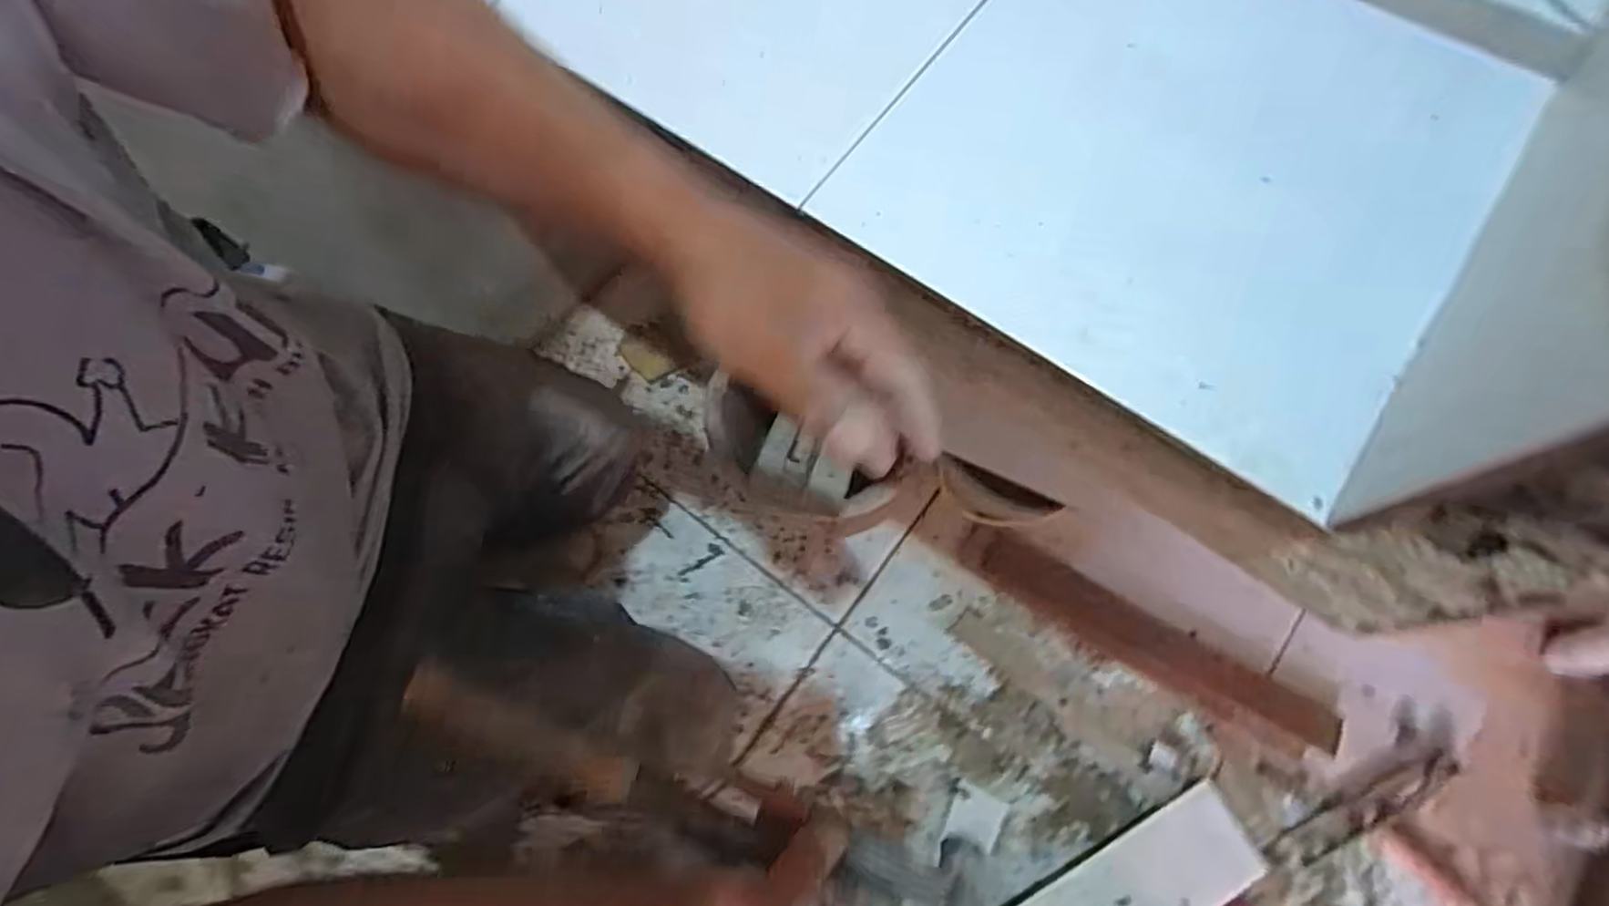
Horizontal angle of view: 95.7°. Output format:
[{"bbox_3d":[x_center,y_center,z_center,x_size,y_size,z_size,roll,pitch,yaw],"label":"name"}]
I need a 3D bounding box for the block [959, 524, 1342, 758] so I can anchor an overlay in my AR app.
[{"bbox_3d":[0.460,0.256,0.990,0.525,0.017,0.081,28,75,10],"label":"block"}]

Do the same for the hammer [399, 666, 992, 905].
[{"bbox_3d":[-0.059,0.205,0.403,0.341,0.052,0.076,23,74,1],"label":"hammer"}]

